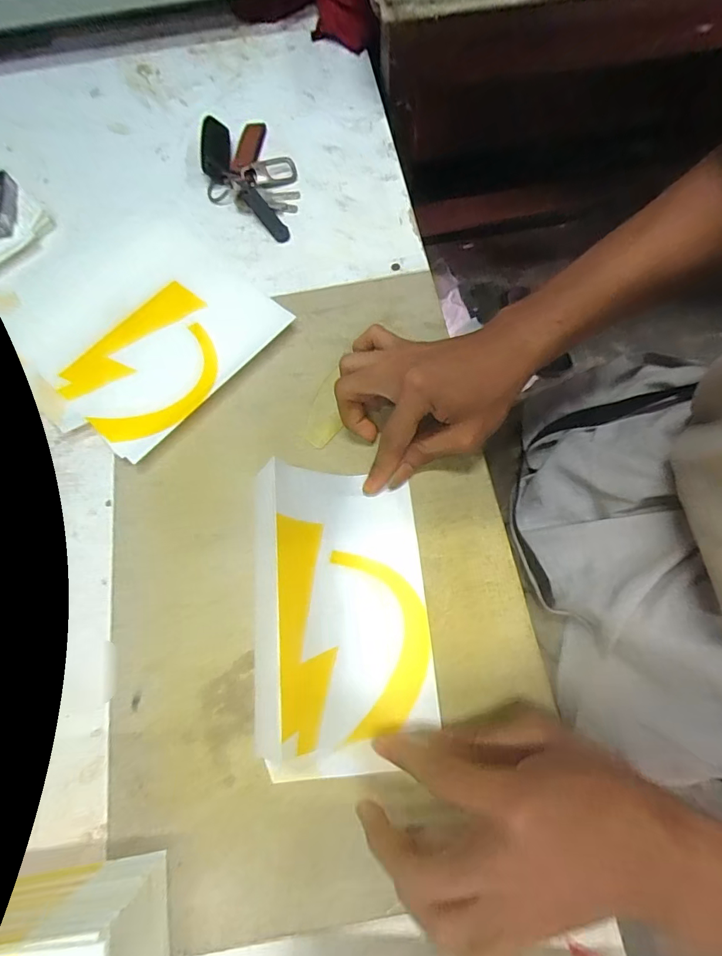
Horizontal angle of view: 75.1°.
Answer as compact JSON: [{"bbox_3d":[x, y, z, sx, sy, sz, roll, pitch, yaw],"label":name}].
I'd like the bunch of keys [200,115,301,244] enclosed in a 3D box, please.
[{"bbox_3d":[-0.109,-0.297,0.460,0.085,0.017,0.164,-14,70,-3],"label":"bunch of keys"}]

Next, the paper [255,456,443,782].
[{"bbox_3d":[-0.010,0.083,0.299,0.106,0.051,0.189,-6,70,0],"label":"paper"}]

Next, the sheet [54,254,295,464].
[{"bbox_3d":[-0.148,-0.104,0.382,0.110,0.019,0.177,38,75,14],"label":"sheet"}]

